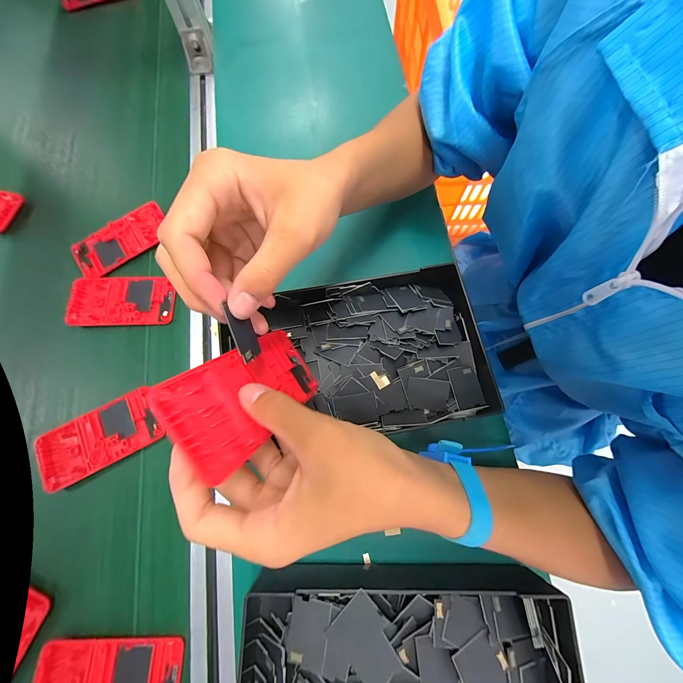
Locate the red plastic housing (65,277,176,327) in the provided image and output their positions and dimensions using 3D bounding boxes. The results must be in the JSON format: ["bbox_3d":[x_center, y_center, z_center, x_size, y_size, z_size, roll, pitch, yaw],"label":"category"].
[{"bbox_3d":[-0.263,-0.050,0.349,0.122,0.010,0.060,-1,74,2],"label":"red plastic housing"}]

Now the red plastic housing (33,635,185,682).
[{"bbox_3d":[-0.201,0.297,0.249,0.121,0.012,0.064,1,74,1],"label":"red plastic housing"}]

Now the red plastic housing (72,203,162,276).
[{"bbox_3d":[-0.284,-0.132,0.375,0.120,0.010,0.061,-38,76,-9],"label":"red plastic housing"}]

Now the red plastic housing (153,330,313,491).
[{"bbox_3d":[-0.059,0.032,0.197,0.013,0.118,0.061,-27,95,29],"label":"red plastic housing"}]

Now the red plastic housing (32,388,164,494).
[{"bbox_3d":[-0.255,0.102,0.308,0.120,0.012,0.061,-28,75,-6],"label":"red plastic housing"}]

